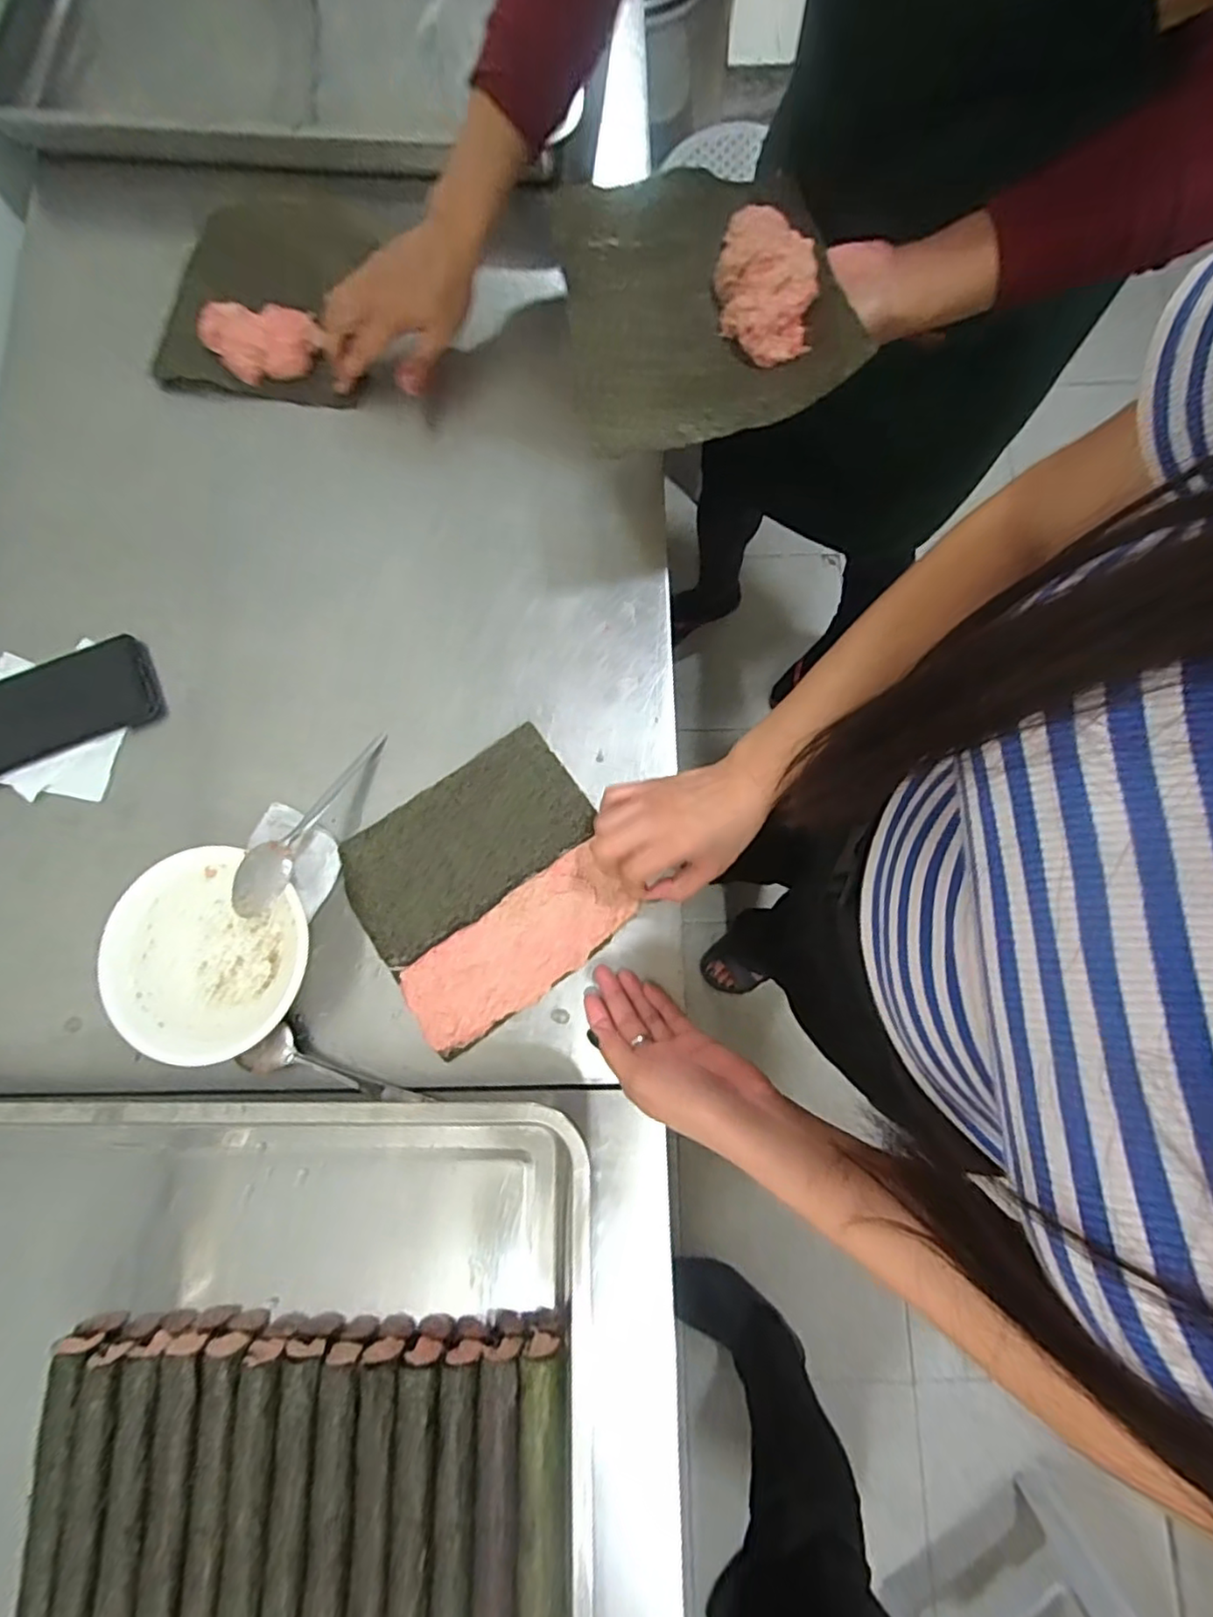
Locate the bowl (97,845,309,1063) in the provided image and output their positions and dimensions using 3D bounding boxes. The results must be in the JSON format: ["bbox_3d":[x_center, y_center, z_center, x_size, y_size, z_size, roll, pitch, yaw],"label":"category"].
[{"bbox_3d":[-0.286,0.107,0.469,0.136,0.046,0.139,0,77,1],"label":"bowl"}]

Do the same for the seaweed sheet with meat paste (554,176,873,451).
[{"bbox_3d":[0.060,-0.342,0.424,0.168,0.038,0.192,-11,80,0],"label":"seaweed sheet with meat paste"}]

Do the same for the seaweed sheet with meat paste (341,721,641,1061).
[{"bbox_3d":[-0.089,0.057,0.483,0.192,0.019,0.174,-35,78,-7],"label":"seaweed sheet with meat paste"}]

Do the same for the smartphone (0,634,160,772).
[{"bbox_3d":[-0.462,-0.083,0.530,0.165,0.018,0.074,-23,77,-4],"label":"smartphone"}]

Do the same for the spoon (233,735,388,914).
[{"bbox_3d":[-0.223,0.008,0.485,0.033,0.023,0.163,24,60,7],"label":"spoon"}]

